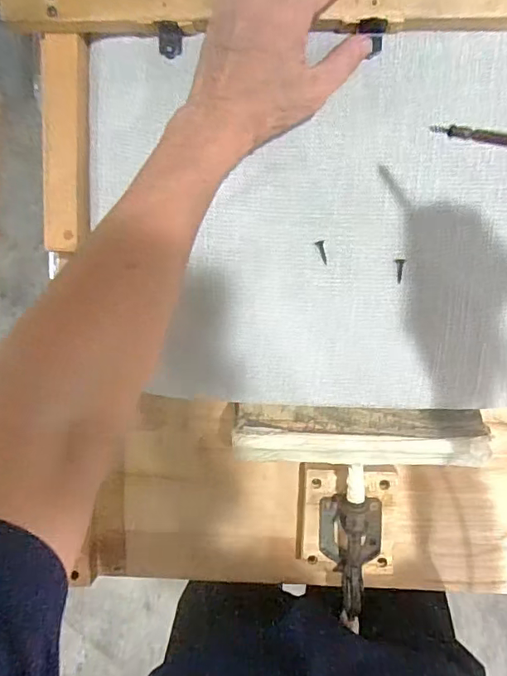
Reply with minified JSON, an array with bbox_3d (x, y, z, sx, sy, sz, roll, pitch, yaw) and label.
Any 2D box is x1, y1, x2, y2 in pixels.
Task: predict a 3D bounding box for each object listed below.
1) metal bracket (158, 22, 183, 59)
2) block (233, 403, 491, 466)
[{"bbox_3d":[-0.063,-0.227,0.376,0.018,0.010,0.024,-4,97,3],"label":"metal bracket"},{"bbox_3d":[0.091,0.085,0.418,0.213,0.037,0.048,2,97,3],"label":"block"}]

